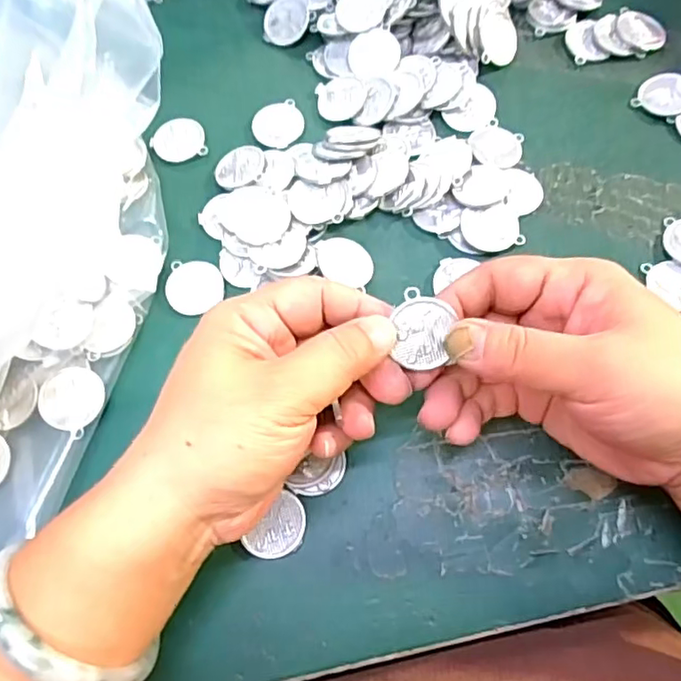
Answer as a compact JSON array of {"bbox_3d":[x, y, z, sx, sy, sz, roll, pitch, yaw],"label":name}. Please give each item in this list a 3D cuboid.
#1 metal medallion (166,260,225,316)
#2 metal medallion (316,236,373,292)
[{"bbox_3d":[-0.075,-0.028,0.303,0.029,0.004,0.030,-1,70,2],"label":"metal medallion"},{"bbox_3d":[0.003,-0.041,0.298,0.030,0.004,0.025,18,60,-8],"label":"metal medallion"}]

